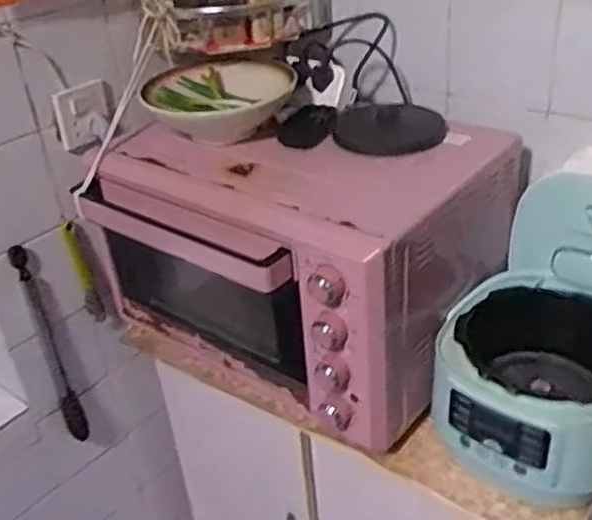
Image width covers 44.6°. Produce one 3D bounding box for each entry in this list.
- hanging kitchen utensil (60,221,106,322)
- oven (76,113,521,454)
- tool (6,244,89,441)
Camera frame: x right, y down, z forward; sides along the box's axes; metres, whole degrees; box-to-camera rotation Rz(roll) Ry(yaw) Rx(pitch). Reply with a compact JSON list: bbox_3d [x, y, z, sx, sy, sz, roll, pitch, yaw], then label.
[{"bbox_3d":[-0.324,0.024,1.111,0.030,0.177,0.023,-16,34,-17],"label":"hanging kitchen utensil"},{"bbox_3d":[-0.002,-0.025,1.040,0.517,0.310,0.370,18,39,33],"label":"oven"},{"bbox_3d":[-0.383,0.141,1.135,0.029,0.372,0.024,-4,32,2],"label":"tool"}]

